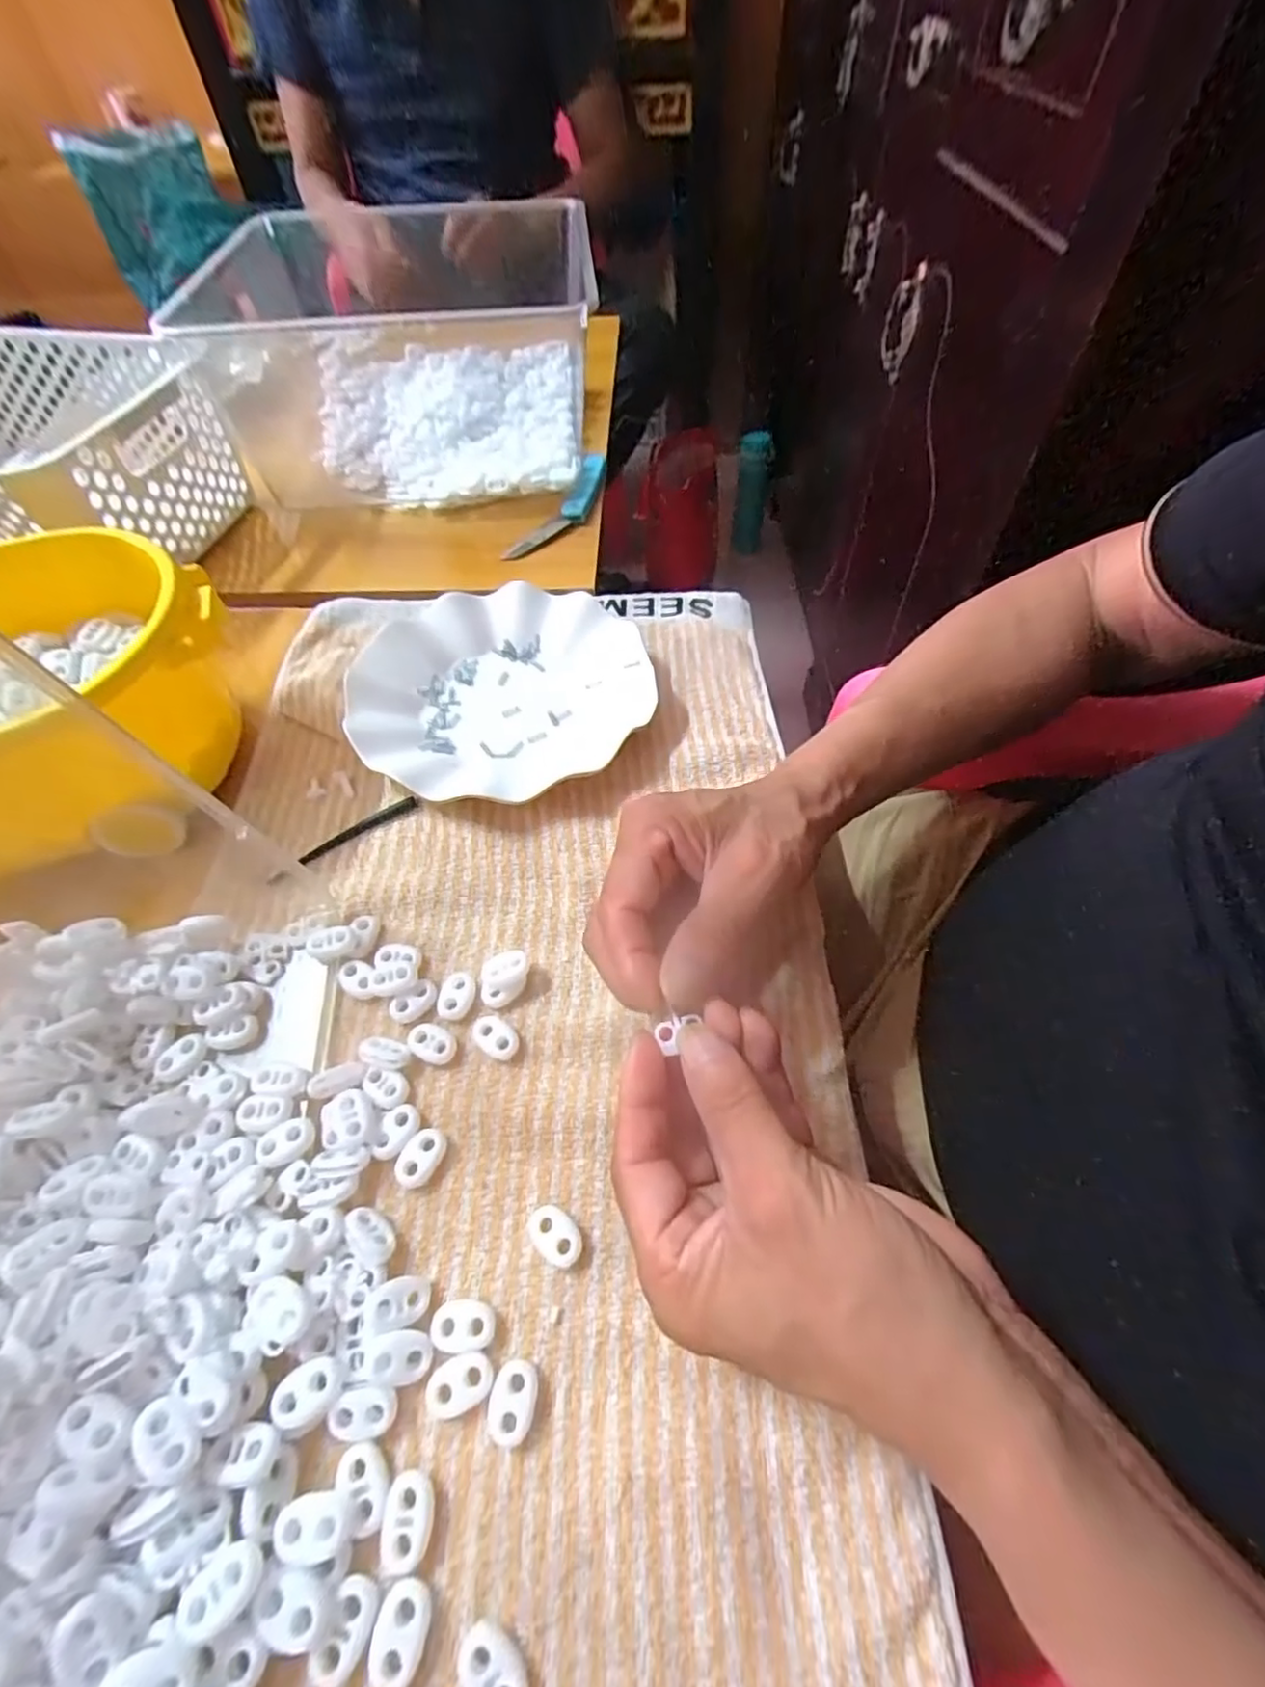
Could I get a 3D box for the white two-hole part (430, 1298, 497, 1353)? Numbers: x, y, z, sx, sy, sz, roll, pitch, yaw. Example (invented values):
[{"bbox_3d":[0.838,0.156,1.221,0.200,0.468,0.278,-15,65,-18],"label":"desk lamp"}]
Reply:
[{"bbox_3d":[-0.060,0.171,0.226,0.022,0.004,0.015,-4,57,-2],"label":"white two-hole part"}]

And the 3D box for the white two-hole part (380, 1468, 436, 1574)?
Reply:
[{"bbox_3d":[-0.071,0.213,0.200,0.015,0.004,0.022,1,57,2],"label":"white two-hole part"}]

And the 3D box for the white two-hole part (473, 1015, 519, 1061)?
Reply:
[{"bbox_3d":[-0.062,0.088,0.286,0.023,0.005,0.015,34,63,21],"label":"white two-hole part"}]

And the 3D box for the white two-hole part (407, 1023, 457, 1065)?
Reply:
[{"bbox_3d":[-0.089,0.089,0.284,0.022,0.004,0.015,18,59,12],"label":"white two-hole part"}]

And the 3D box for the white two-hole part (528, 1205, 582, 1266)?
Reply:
[{"bbox_3d":[-0.030,0.150,0.243,0.023,0.005,0.015,32,63,20],"label":"white two-hole part"}]

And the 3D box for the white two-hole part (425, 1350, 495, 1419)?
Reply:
[{"bbox_3d":[-0.059,0.185,0.217,0.023,0.004,0.016,-19,58,-11],"label":"white two-hole part"}]

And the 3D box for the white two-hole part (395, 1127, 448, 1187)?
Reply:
[{"bbox_3d":[-0.085,0.127,0.258,0.015,0.005,0.022,28,61,18],"label":"white two-hole part"}]

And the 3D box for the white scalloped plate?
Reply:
[{"bbox_3d":[-0.081,-0.097,0.399,0.178,0.021,0.181,0,57,0],"label":"white scalloped plate"}]

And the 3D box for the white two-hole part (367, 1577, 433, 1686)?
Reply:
[{"bbox_3d":[-0.068,0.232,0.187,0.016,0.005,0.022,10,57,7],"label":"white two-hole part"}]

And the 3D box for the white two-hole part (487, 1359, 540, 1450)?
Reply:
[{"bbox_3d":[-0.041,0.189,0.216,0.016,0.006,0.021,11,57,8],"label":"white two-hole part"}]

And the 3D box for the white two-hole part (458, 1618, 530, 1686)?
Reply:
[{"bbox_3d":[-0.040,0.239,0.183,0.022,0.006,0.016,34,63,21],"label":"white two-hole part"}]

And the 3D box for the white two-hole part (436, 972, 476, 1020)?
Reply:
[{"bbox_3d":[-0.082,0.070,0.295,0.015,0.004,0.022,3,57,3],"label":"white two-hole part"}]

